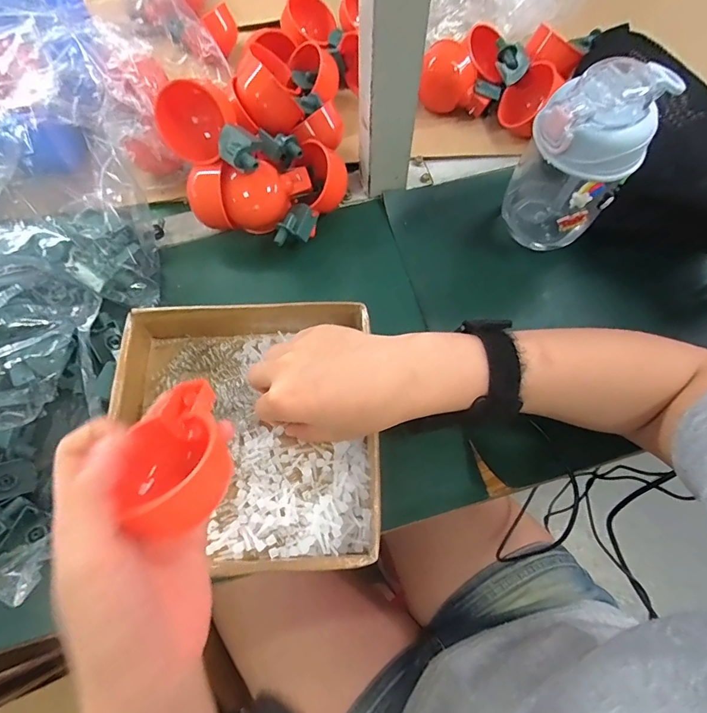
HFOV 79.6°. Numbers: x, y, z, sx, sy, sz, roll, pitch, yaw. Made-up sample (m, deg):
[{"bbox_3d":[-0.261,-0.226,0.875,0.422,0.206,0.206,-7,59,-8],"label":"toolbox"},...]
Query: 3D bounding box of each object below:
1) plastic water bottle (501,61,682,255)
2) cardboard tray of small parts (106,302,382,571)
[{"bbox_3d":[0.177,-0.153,0.345,0.079,0.146,0.074,24,70,10],"label":"plastic water bottle"},{"bbox_3d":[-0.081,0.050,0.320,0.191,0.040,0.201,-4,69,-1],"label":"cardboard tray of small parts"}]

